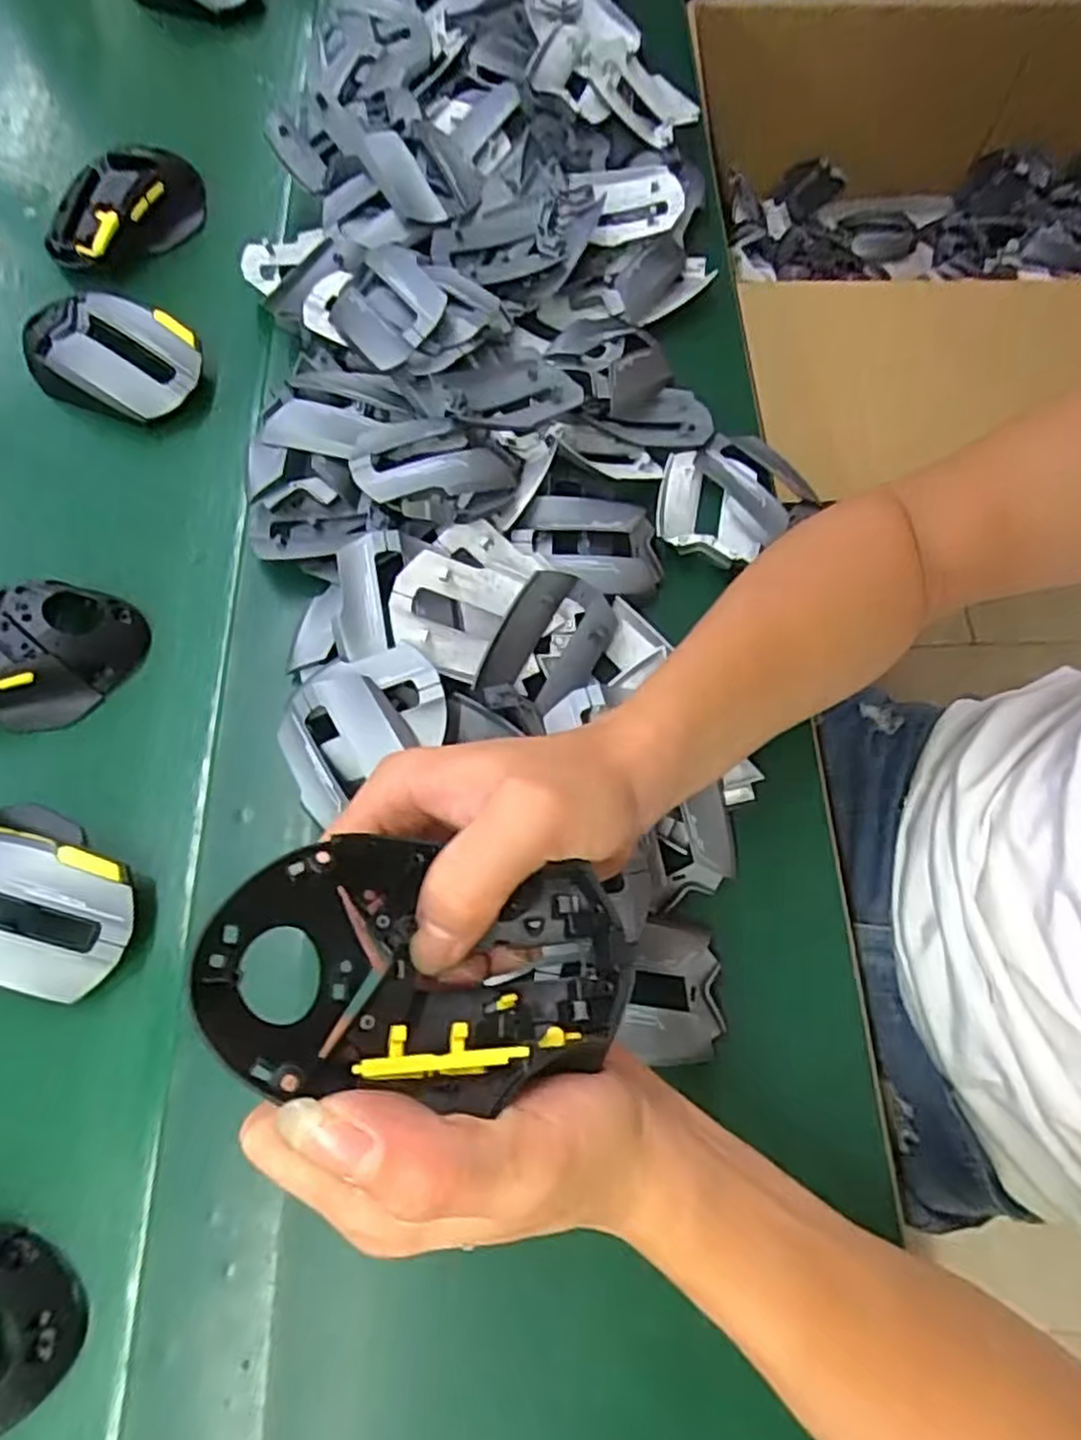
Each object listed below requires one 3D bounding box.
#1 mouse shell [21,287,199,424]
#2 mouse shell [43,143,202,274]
[{"bbox_3d":[-0.252,-0.213,0.446,0.100,0.040,0.069,24,70,8],"label":"mouse shell"},{"bbox_3d":[-0.276,-0.339,0.498,0.106,0.036,0.060,-38,74,-14],"label":"mouse shell"}]

